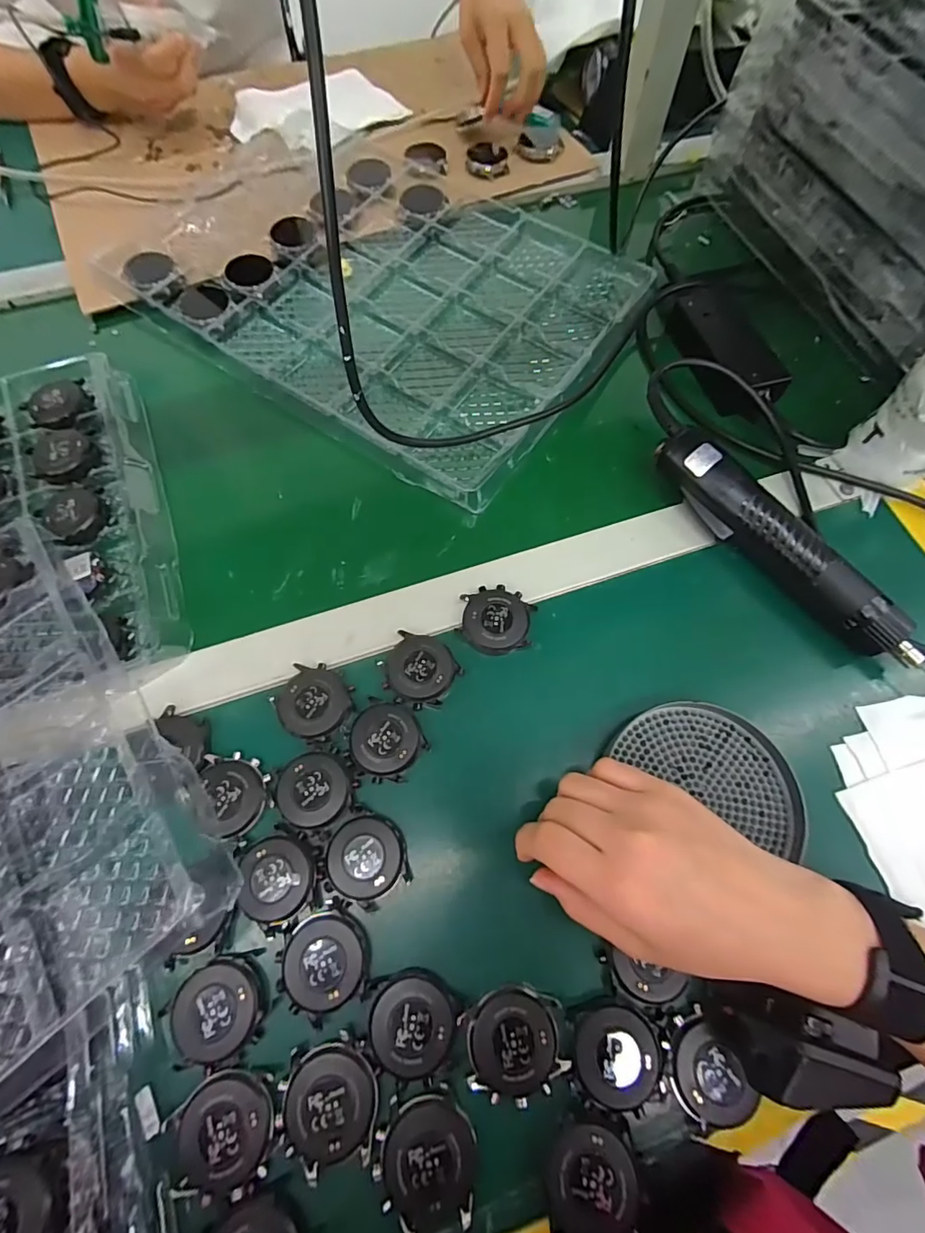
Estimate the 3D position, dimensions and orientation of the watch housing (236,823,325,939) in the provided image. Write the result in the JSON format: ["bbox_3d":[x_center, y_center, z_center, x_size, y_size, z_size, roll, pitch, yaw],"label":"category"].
[{"bbox_3d":[-0.102,0.148,0.285,0.042,0.008,0.051,-8,68,-4],"label":"watch housing"}]

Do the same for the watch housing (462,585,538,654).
[{"bbox_3d":[0.024,0.001,0.345,0.047,0.008,0.047,-3,67,-2],"label":"watch housing"}]

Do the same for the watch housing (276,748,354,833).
[{"bbox_3d":[-0.088,0.104,0.303,0.043,0.006,0.044,-9,68,-4],"label":"watch housing"}]

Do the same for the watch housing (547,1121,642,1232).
[{"bbox_3d":[0.061,0.264,0.233,0.041,0.007,0.044,6,67,2],"label":"watch housing"}]

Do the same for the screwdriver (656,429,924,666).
[{"bbox_3d":[0.220,-0.049,0.353,0.035,0.042,0.209,-36,72,-14],"label":"screwdriver"}]

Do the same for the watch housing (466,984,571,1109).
[{"bbox_3d":[0.027,0.217,0.257,0.048,0.006,0.048,-4,67,-2],"label":"watch housing"}]

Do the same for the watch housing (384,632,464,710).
[{"bbox_3d":[-0.027,0.035,0.332,0.045,0.006,0.046,16,68,6],"label":"watch housing"}]

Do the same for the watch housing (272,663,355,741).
[{"bbox_3d":[-0.095,0.054,0.323,0.046,0.007,0.044,0,67,-1],"label":"watch housing"}]

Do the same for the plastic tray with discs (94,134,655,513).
[{"bbox_3d":[-0.085,-0.312,0.478,0.449,0.027,0.305,31,70,12],"label":"plastic tray with discs"}]

